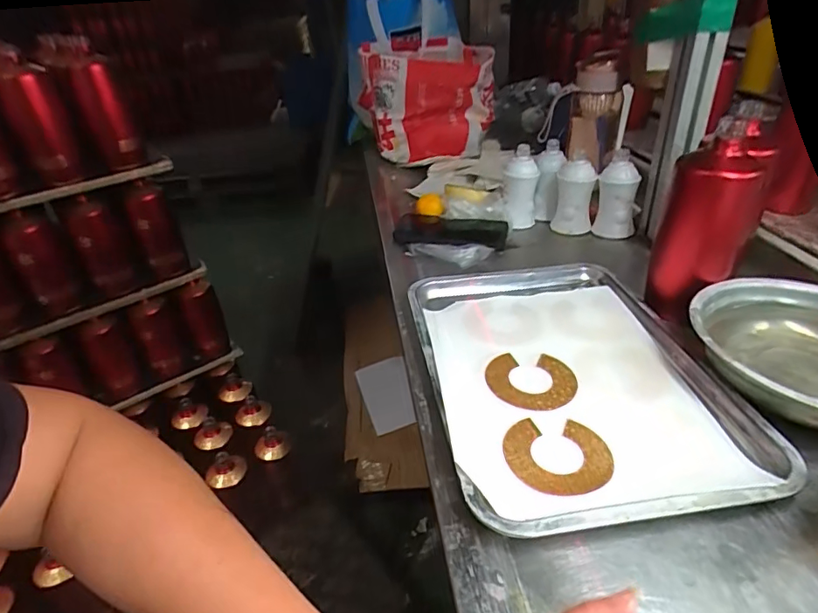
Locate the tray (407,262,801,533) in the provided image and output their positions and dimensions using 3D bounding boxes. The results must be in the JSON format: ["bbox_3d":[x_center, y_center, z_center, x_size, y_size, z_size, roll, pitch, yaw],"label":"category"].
[{"bbox_3d":[0.146,0.056,0.494,0.254,0.022,0.342,-5,31,-7],"label":"tray"}]

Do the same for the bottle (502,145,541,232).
[{"bbox_3d":[0.169,-0.177,0.769,0.050,0.105,0.057,-1,35,4],"label":"bottle"}]

